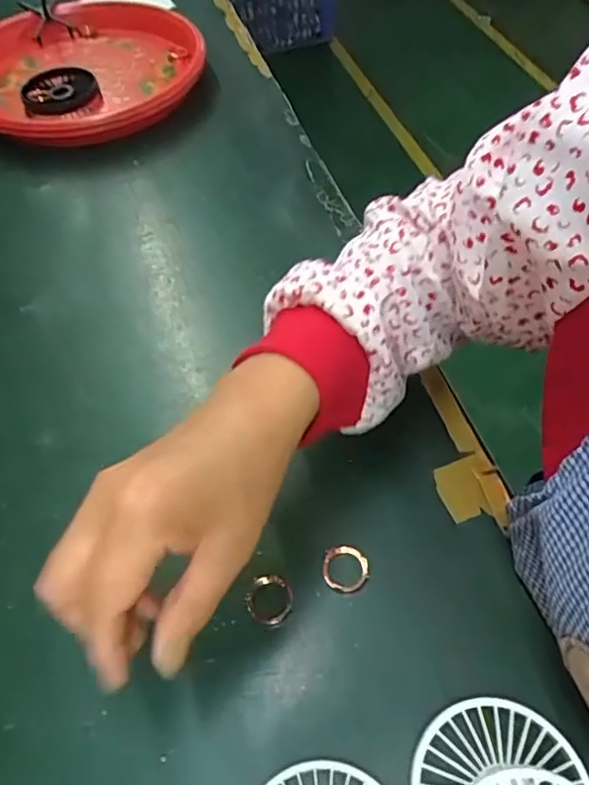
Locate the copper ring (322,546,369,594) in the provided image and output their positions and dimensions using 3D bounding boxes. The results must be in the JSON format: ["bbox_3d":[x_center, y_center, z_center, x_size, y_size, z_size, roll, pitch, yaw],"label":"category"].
[{"bbox_3d":[0.032,0.111,0.354,0.028,0.007,0.028,0,55,0],"label":"copper ring"}]

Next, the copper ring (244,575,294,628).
[{"bbox_3d":[-0.015,0.125,0.344,0.027,0.004,0.029,0,55,0],"label":"copper ring"}]

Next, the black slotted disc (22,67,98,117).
[{"bbox_3d":[-0.256,-0.330,0.621,0.078,0.020,0.065,-21,58,-14],"label":"black slotted disc"}]

